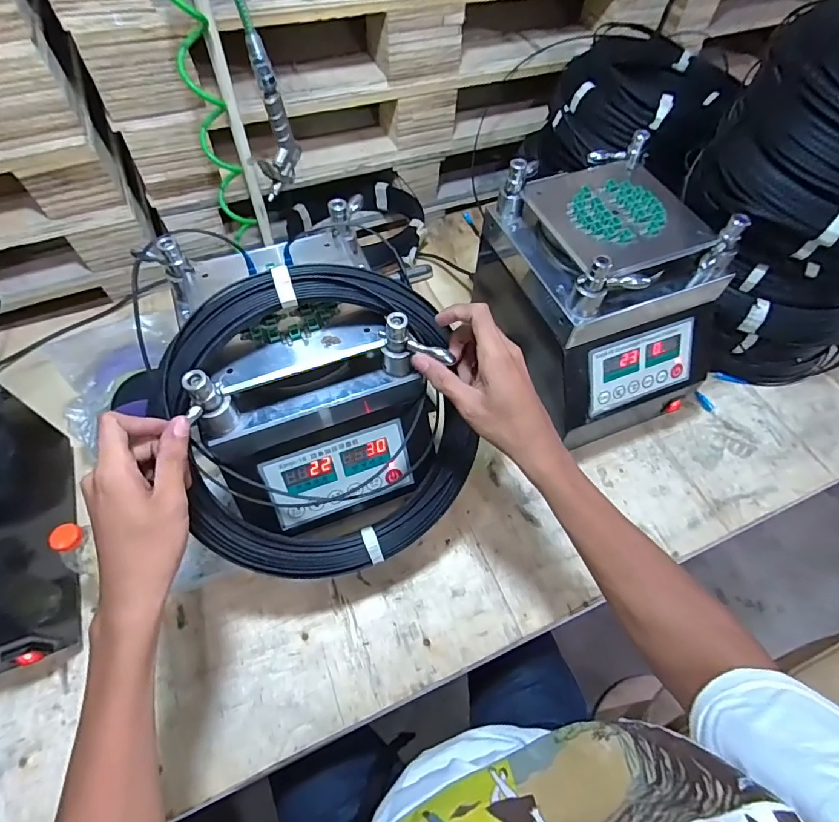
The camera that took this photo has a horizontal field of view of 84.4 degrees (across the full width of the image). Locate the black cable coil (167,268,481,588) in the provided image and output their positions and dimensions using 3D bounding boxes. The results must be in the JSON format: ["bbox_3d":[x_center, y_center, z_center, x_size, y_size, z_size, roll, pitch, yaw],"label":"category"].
[{"bbox_3d":[-0.079,0.020,0.458,0.282,0.310,0.035,-8,23,-17],"label":"black cable coil"}]

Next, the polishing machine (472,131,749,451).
[{"bbox_3d":[0.242,-0.139,0.635,0.229,0.282,0.271,-18,62,-12],"label":"polishing machine"}]

